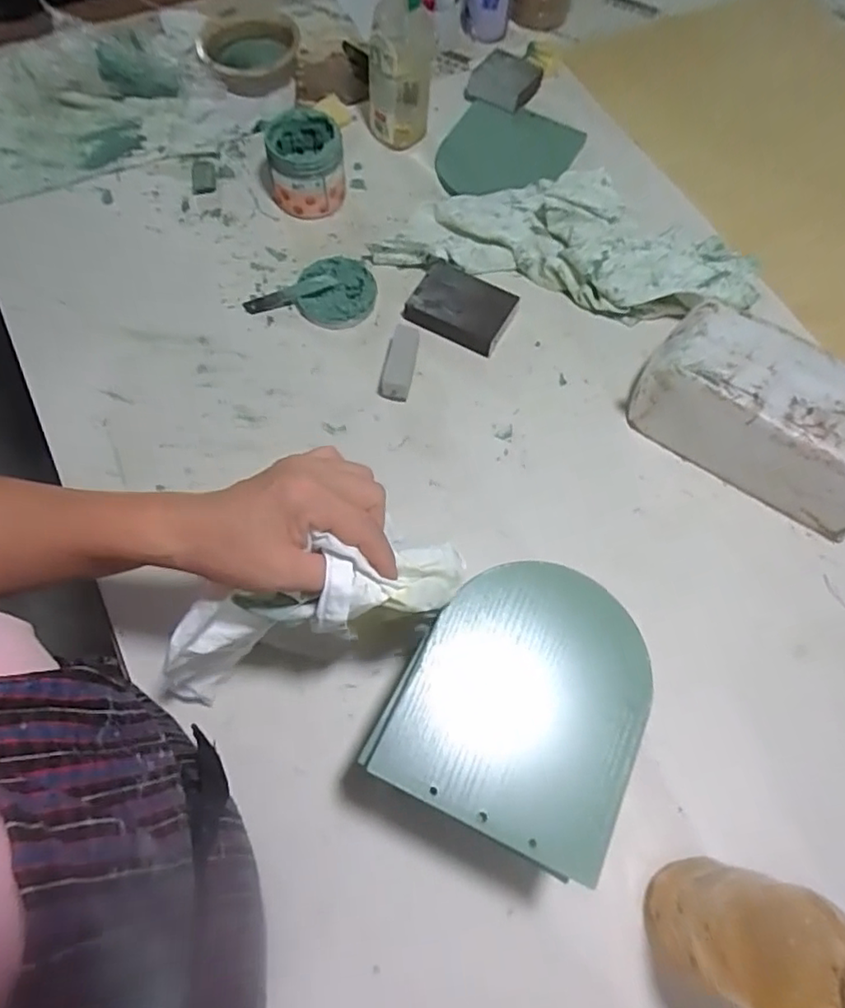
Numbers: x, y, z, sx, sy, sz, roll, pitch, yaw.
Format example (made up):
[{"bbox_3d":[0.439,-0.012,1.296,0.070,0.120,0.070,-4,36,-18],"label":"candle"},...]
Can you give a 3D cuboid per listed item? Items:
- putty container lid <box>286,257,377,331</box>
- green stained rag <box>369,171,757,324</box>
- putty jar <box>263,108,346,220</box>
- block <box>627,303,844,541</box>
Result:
[{"bbox_3d":[-0.087,-0.221,0.652,0.079,0.023,0.083,1,67,-1],"label":"putty container lid"},{"bbox_3d":[0.160,-0.283,0.673,0.398,0.066,0.139,14,67,4],"label":"green stained rag"},{"bbox_3d":[-0.127,-0.368,0.684,0.079,0.075,0.078,1,67,-1],"label":"putty jar"},{"bbox_3d":[0.313,-0.078,0.571,0.221,0.100,0.101,33,70,12],"label":"block"}]

